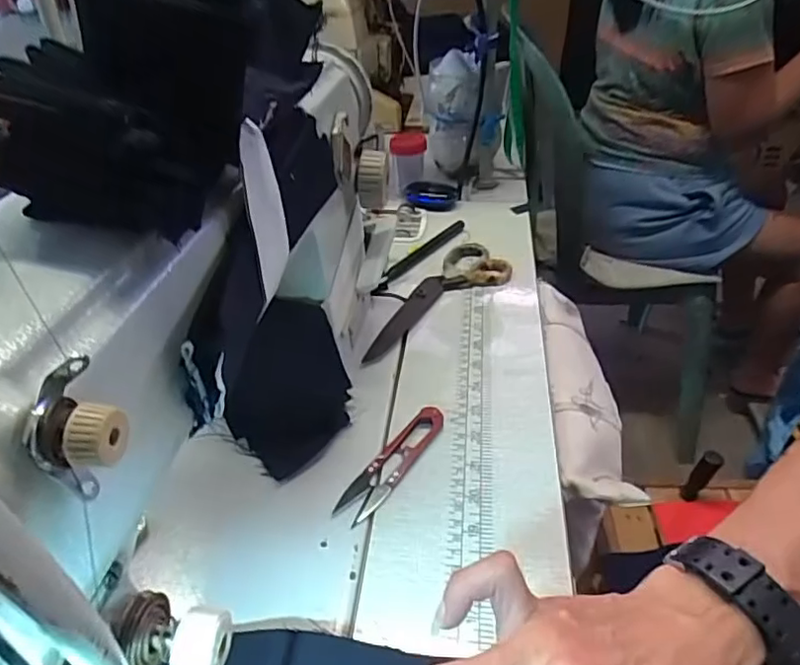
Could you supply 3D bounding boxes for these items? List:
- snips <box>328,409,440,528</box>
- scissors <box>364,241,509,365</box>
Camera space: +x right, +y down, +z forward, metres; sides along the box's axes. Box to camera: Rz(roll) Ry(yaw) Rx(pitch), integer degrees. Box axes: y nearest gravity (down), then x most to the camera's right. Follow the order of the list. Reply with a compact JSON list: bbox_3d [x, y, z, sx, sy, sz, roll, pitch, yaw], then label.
[{"bbox_3d":[-0.005,0.083,0.387,0.023,0.011,0.099,22,42,27],"label":"snips"},{"bbox_3d":[0.045,-0.028,0.531,0.069,0.010,0.206,16,39,20],"label":"scissors"}]

